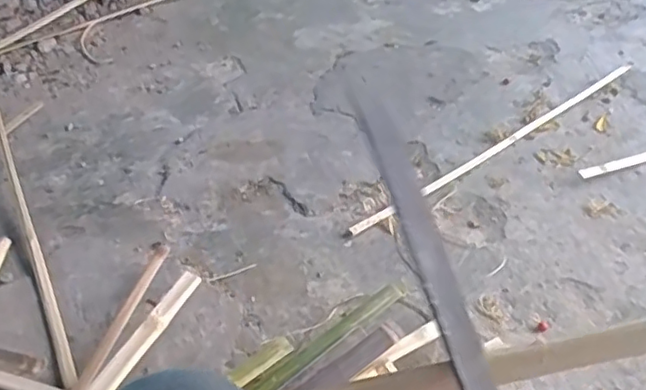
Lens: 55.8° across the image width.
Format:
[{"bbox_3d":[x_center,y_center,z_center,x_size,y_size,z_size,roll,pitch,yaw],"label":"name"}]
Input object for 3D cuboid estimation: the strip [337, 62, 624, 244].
[{"bbox_3d":[0.498,-0.158,1.532,1.242,0.013,0.030,-27,47,-36],"label":"strip"}]

